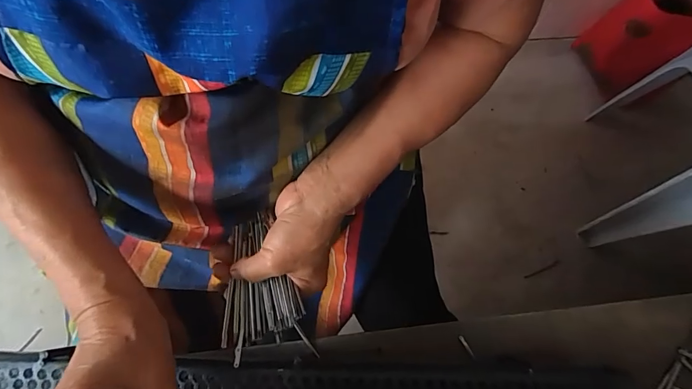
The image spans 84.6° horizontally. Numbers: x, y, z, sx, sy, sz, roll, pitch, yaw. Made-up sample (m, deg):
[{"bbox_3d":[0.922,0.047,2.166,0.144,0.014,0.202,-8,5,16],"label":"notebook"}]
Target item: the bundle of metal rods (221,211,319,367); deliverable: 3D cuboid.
[{"bbox_3d":[-0.076,0.076,0.330,0.074,0.035,0.122,-9,75,-4],"label":"bundle of metal rods"}]

